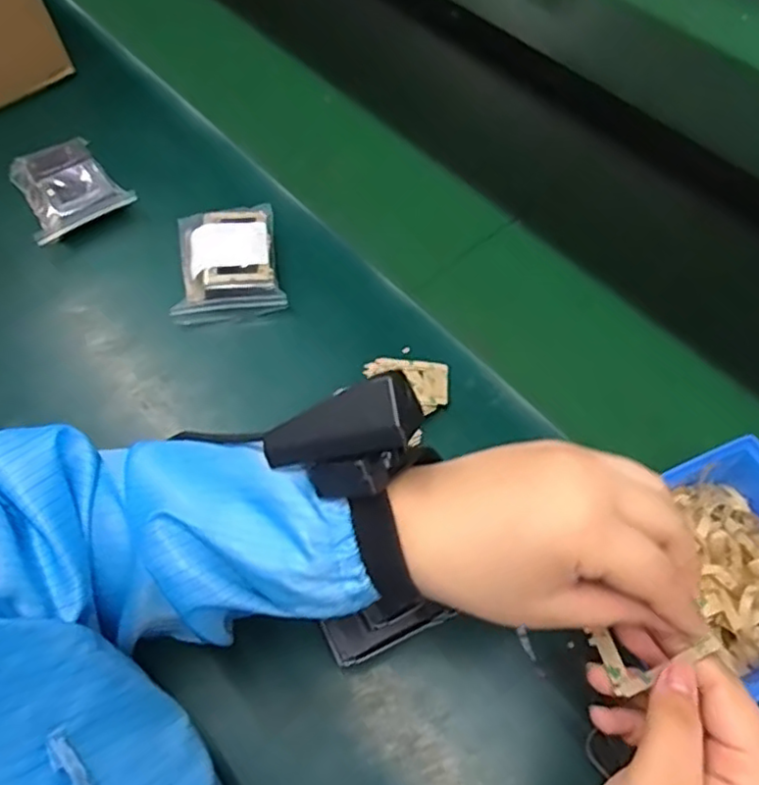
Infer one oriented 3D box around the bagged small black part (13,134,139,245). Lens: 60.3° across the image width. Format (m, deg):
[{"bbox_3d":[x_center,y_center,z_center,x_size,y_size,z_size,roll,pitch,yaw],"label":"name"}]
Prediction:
[{"bbox_3d":[-0.283,-0.185,0.603,0.086,0.045,0.098,-26,62,-15],"label":"bagged small black part"}]

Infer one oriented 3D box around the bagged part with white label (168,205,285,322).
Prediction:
[{"bbox_3d":[-0.131,-0.111,0.550,0.090,0.031,0.110,-10,59,-6],"label":"bagged part with white label"}]

